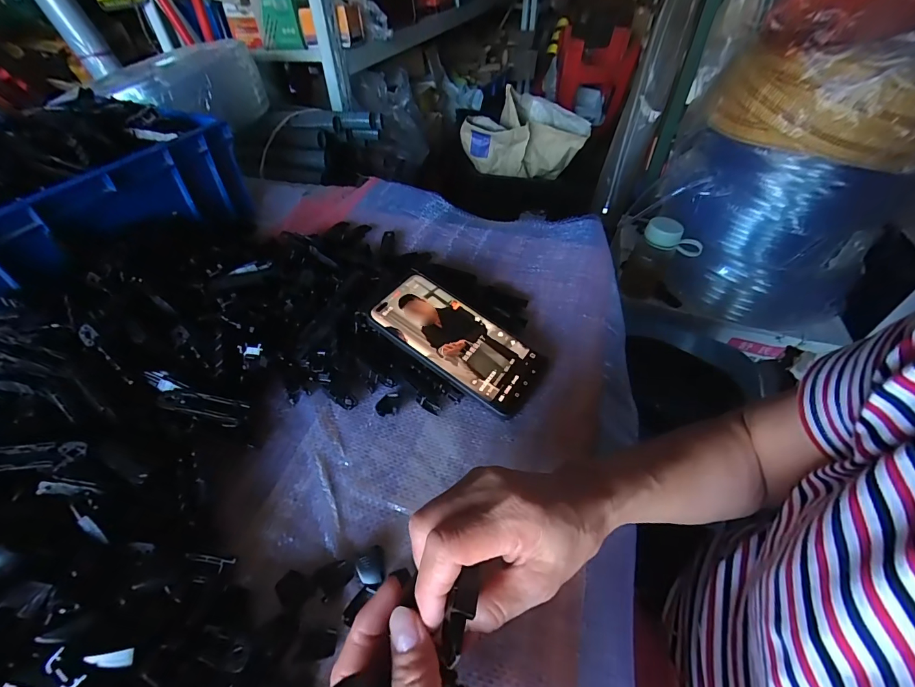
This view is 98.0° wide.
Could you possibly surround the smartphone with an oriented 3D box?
[{"bbox_3d":[0.001,-0.004,0.372,0.163,0.011,0.079,35,55,12],"label":"smartphone"}]

